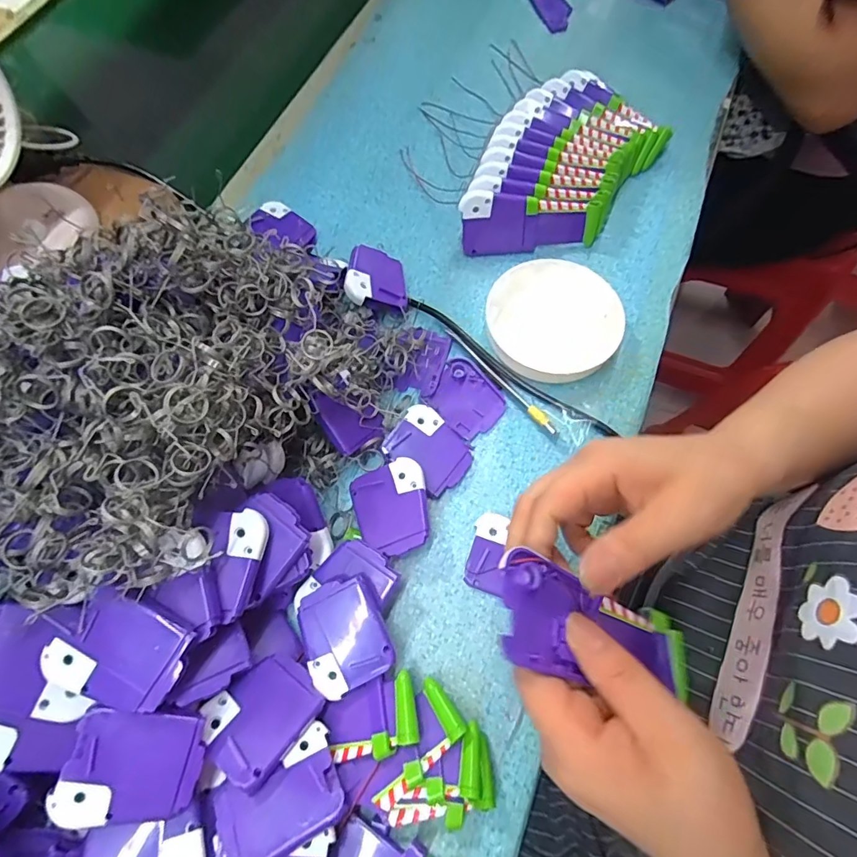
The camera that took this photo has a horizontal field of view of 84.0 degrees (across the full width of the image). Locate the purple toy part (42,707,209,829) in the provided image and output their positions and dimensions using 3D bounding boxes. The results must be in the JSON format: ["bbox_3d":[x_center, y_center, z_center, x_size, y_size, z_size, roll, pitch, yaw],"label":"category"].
[{"bbox_3d":[-0.145,0.166,0.235,0.060,0.005,0.049,14,78,-15],"label":"purple toy part"}]

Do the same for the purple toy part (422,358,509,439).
[{"bbox_3d":[0.029,-0.024,0.378,0.050,0.006,0.059,-41,74,-15],"label":"purple toy part"}]

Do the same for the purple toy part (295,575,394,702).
[{"bbox_3d":[-0.052,0.125,0.290,0.049,0.011,0.060,-23,70,-9],"label":"purple toy part"}]

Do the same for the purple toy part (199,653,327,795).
[{"bbox_3d":[-0.095,0.161,0.270,0.050,0.005,0.059,31,45,19],"label":"purple toy part"}]

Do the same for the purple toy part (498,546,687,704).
[{"bbox_3d":[0.084,0.100,0.238,0.115,0.015,0.048,24,67,-20],"label":"purple toy part"}]

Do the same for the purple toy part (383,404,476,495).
[{"bbox_3d":[0.001,0.016,0.358,0.060,0.013,0.048,38,73,14],"label":"purple toy part"}]

